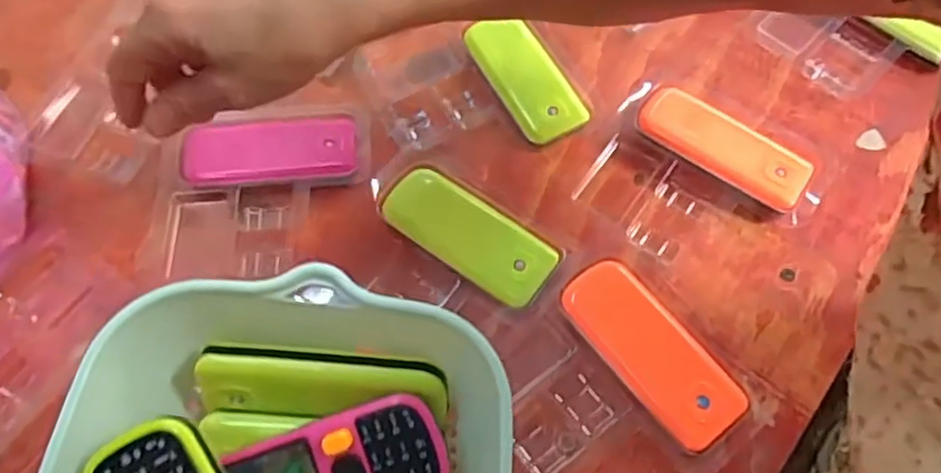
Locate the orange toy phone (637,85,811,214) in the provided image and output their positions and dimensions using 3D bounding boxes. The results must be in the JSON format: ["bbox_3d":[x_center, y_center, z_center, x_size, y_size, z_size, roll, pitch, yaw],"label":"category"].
[{"bbox_3d":[0.153,-0.053,0.412,0.103,0.021,0.044,32,67,17],"label":"orange toy phone"}]

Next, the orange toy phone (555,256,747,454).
[{"bbox_3d":[0.094,0.060,0.356,0.045,0.018,0.104,-35,66,-15],"label":"orange toy phone"}]

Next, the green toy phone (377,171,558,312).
[{"bbox_3d":[0.000,-0.002,0.389,0.102,0.013,0.044,31,67,17],"label":"green toy phone"}]

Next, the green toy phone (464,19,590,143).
[{"bbox_3d":[0.035,-0.103,0.437,0.044,0.009,0.092,-34,80,-15],"label":"green toy phone"}]

